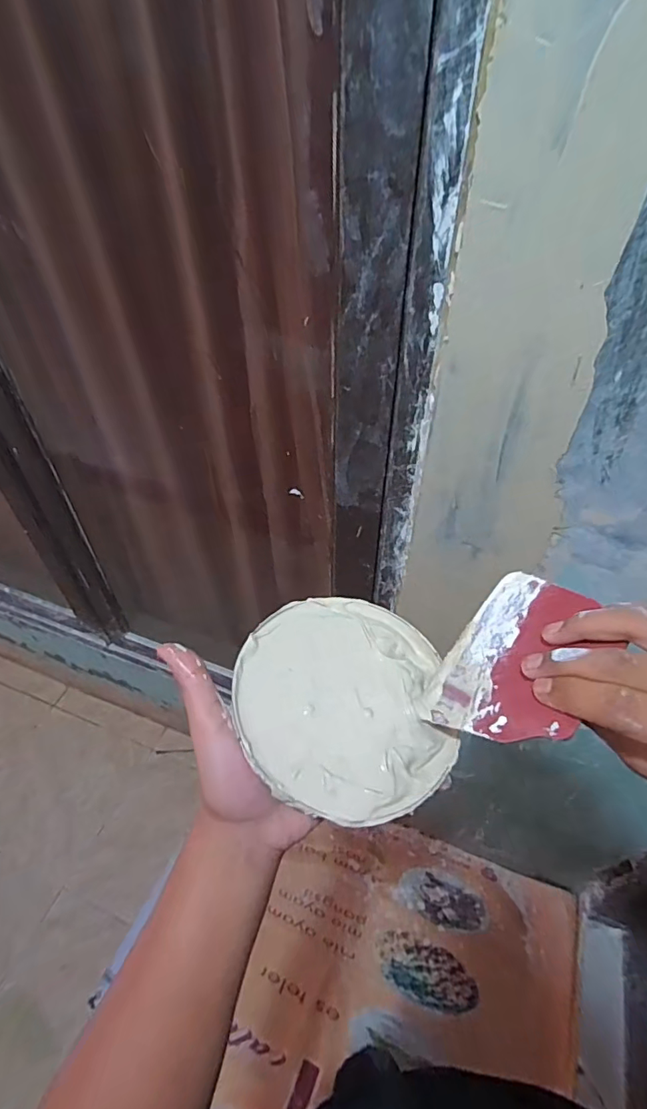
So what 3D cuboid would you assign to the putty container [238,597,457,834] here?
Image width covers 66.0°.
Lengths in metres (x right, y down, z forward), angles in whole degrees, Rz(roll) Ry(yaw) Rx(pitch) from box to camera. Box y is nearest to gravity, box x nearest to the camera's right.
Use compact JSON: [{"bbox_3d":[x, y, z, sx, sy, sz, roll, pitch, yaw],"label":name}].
[{"bbox_3d":[0.014,0.095,0.332,0.135,0.023,0.147,0,46,0],"label":"putty container"}]

